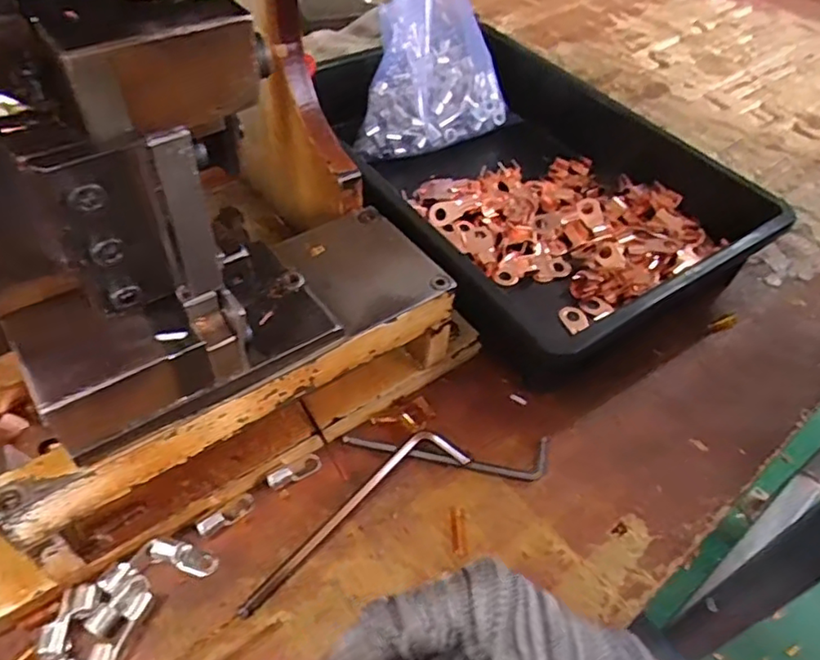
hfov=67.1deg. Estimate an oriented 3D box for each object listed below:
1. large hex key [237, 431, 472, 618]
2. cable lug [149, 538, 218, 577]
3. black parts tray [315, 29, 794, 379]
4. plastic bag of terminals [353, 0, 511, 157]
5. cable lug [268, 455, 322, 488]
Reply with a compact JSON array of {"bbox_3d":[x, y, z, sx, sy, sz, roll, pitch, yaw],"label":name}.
[{"bbox_3d":[-0.033,0.095,0.335,0.141,0.016,0.034,-27,56,-25],"label":"large hex key"},{"bbox_3d":[-0.115,0.116,0.316,0.035,0.006,0.013,24,48,-8],"label":"cable lug"},{"bbox_3d":[0.088,-0.111,0.487,0.248,0.076,0.301,-26,55,-25],"label":"black parts tray"},{"bbox_3d":[0.028,-0.251,0.536,0.131,0.167,0.137,8,48,2],"label":"plastic bag of terminals"},{"bbox_3d":[-0.066,0.081,0.354,0.032,0.007,0.012,-26,55,-25],"label":"cable lug"}]

